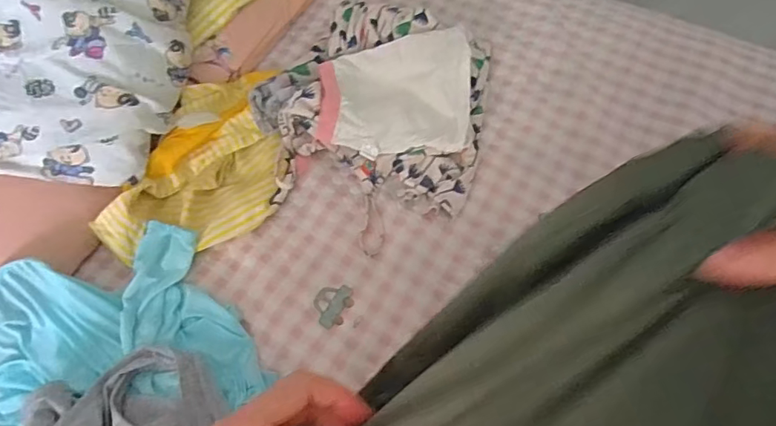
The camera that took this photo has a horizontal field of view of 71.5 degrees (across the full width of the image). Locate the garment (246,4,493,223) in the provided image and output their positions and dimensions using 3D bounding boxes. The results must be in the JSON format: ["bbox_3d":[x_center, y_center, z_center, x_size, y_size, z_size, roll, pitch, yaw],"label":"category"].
[{"bbox_3d":[-0.018,-0.141,0.662,0.266,0.057,0.264,9,64,7],"label":"garment"}]

